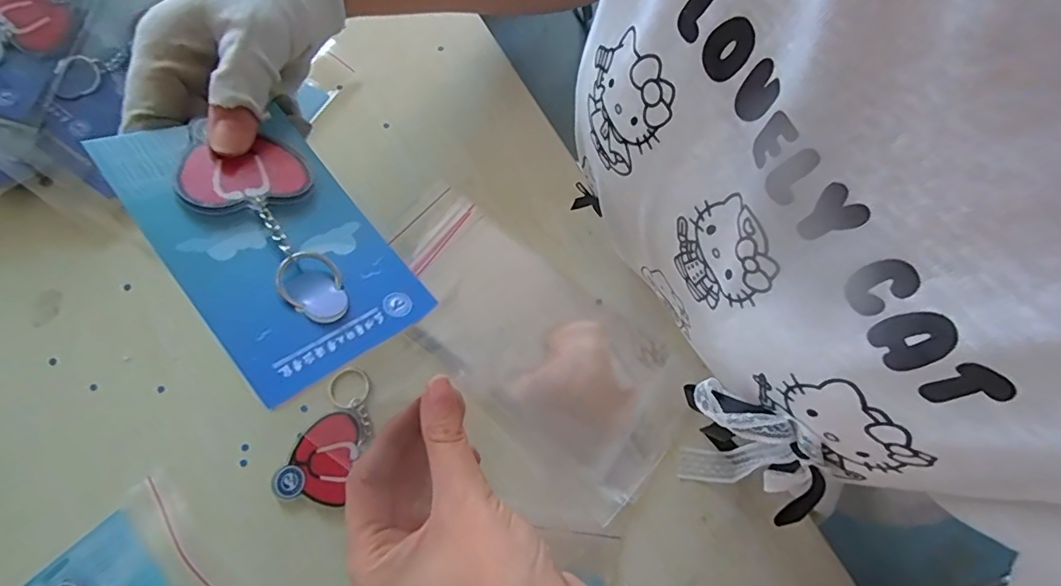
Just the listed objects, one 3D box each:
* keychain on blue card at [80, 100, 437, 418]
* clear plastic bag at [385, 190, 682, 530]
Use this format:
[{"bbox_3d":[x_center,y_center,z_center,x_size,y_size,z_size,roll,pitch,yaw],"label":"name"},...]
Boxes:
[{"bbox_3d":[-0.108,-0.025,0.218,0.077,0.006,0.129,-34,80,-34],"label":"keychain on blue card"},{"bbox_3d":[-0.004,0.028,0.318,0.207,0.012,0.095,42,76,13],"label":"clear plastic bag"}]

